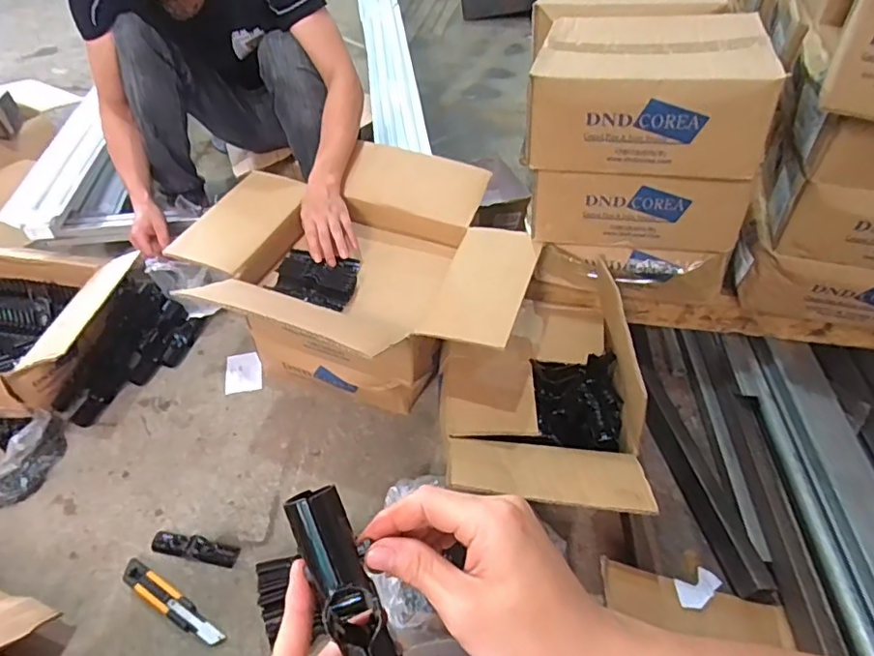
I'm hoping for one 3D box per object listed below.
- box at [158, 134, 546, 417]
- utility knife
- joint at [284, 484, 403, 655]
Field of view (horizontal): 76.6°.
[{"bbox_3d":[-0.135,-0.056,0.977,0.563,0.300,0.460,17,48,15],"label":"box"},{"bbox_3d":[-0.373,0.383,0.774,0.189,0.017,0.033,24,50,21],"label":"utility knife"},{"bbox_3d":[-0.046,0.152,0.304,0.030,0.033,0.133,-23,85,-21],"label":"joint"}]

